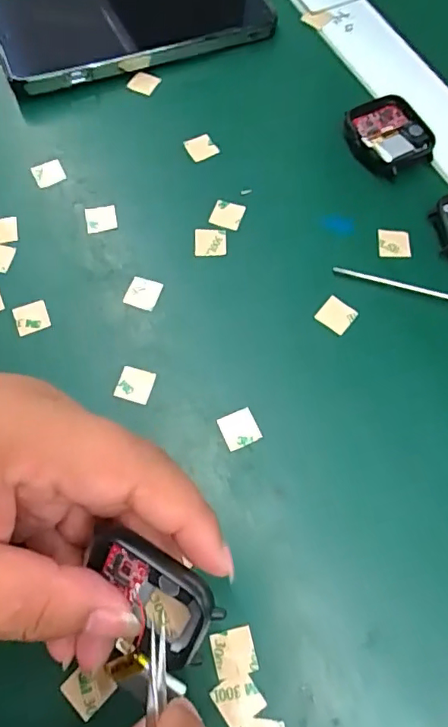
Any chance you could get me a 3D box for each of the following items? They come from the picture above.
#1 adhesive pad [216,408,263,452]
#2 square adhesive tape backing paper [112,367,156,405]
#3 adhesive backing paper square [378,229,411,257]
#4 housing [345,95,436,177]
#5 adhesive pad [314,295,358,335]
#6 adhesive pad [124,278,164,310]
[{"bbox_3d":[0.007,0.029,0.228,0.015,0.004,0.015,-23,70,-8],"label":"adhesive pad"},{"bbox_3d":[-0.040,0.010,0.237,0.016,0.004,0.015,15,75,7],"label":"square adhesive tape backing paper"},{"bbox_3d":[0.085,-0.060,0.263,0.016,0.004,0.014,0,68,1],"label":"adhesive backing paper square"},{"bbox_3d":[0.089,-0.123,0.282,0.042,0.008,0.043,-21,69,-7],"label":"housing"},{"bbox_3d":[0.053,-0.023,0.247,0.016,0.004,0.015,38,74,14],"label":"adhesive pad"},{"bbox_3d":[-0.039,-0.034,0.253,0.015,0.004,0.015,18,70,8],"label":"adhesive pad"}]

